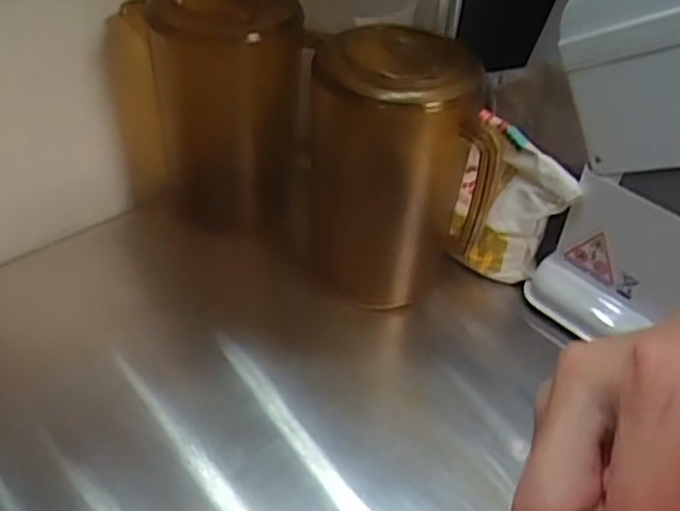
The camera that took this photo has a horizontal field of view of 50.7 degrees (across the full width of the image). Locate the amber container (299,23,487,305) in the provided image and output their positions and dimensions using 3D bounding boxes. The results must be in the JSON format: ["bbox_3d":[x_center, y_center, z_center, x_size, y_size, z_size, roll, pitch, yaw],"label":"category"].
[{"bbox_3d":[0.044,-0.084,0.806,0.167,0.295,0.152,7,41,1],"label":"amber container"}]

